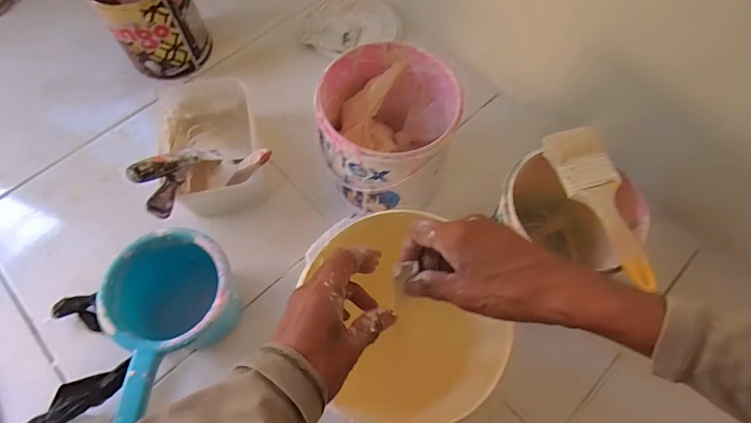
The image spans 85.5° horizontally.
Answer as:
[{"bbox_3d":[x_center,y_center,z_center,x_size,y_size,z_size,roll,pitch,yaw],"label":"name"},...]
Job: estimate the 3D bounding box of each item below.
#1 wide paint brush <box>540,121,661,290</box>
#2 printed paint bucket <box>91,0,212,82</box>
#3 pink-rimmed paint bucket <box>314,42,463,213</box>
[{"bbox_3d":[0.268,-0.013,0.465,0.062,0.020,0.198,-18,67,-9],"label":"wide paint brush"},{"bbox_3d":[-0.391,-0.344,0.707,0.140,0.158,0.160,-37,72,-16],"label":"printed paint bucket"},{"bbox_3d":[0.019,-0.111,0.587,0.175,0.182,0.193,23,68,9],"label":"pink-rimmed paint bucket"}]

